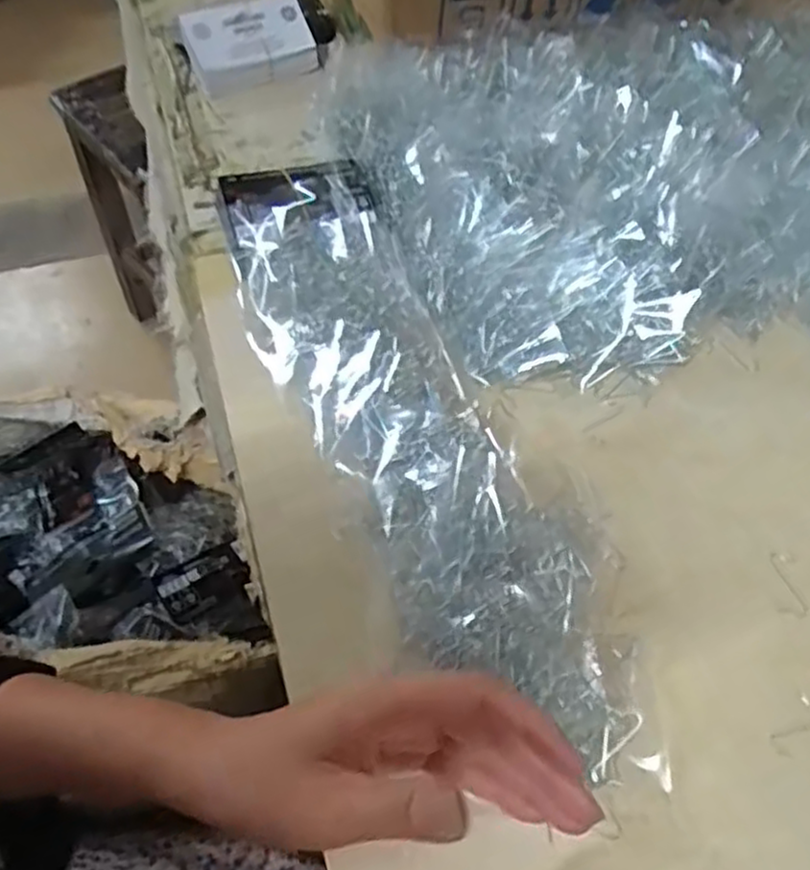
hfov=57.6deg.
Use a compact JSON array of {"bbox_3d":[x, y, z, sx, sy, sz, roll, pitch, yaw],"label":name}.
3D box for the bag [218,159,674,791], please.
[{"bbox_3d":[-0.005,-0.015,0.414,0.100,0.032,0.405,-19,60,-17],"label":"bag"}]

